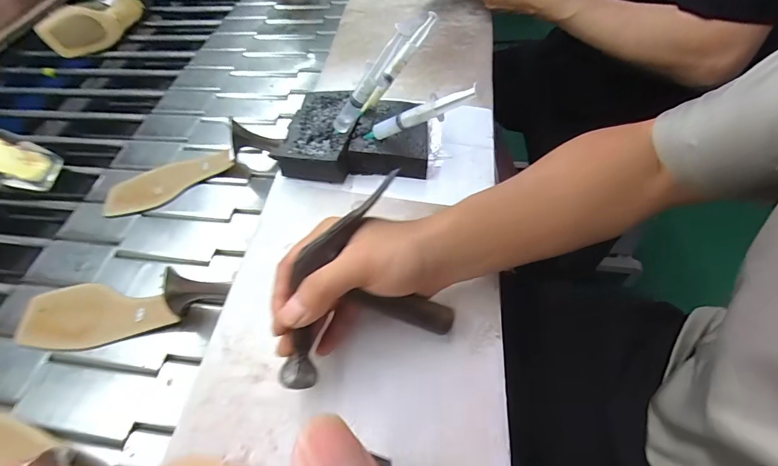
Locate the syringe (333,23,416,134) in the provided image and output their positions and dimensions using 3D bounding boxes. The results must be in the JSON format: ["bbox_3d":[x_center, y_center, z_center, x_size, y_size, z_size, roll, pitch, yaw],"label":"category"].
[{"bbox_3d":[-0.020,-0.149,0.393,0.019,0.142,0.018,28,53,-17],"label":"syringe"}]

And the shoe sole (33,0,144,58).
[{"bbox_3d":[-0.586,-0.426,0.797,0.058,0.087,0.199,17,56,18],"label":"shoe sole"}]

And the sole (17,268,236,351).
[{"bbox_3d":[-0.286,0.074,0.404,0.230,0.062,0.073,0,53,6],"label":"sole"}]

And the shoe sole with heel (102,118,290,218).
[{"bbox_3d":[-0.268,-0.098,0.532,0.237,0.058,0.061,-23,54,-12],"label":"shoe sole with heel"}]

